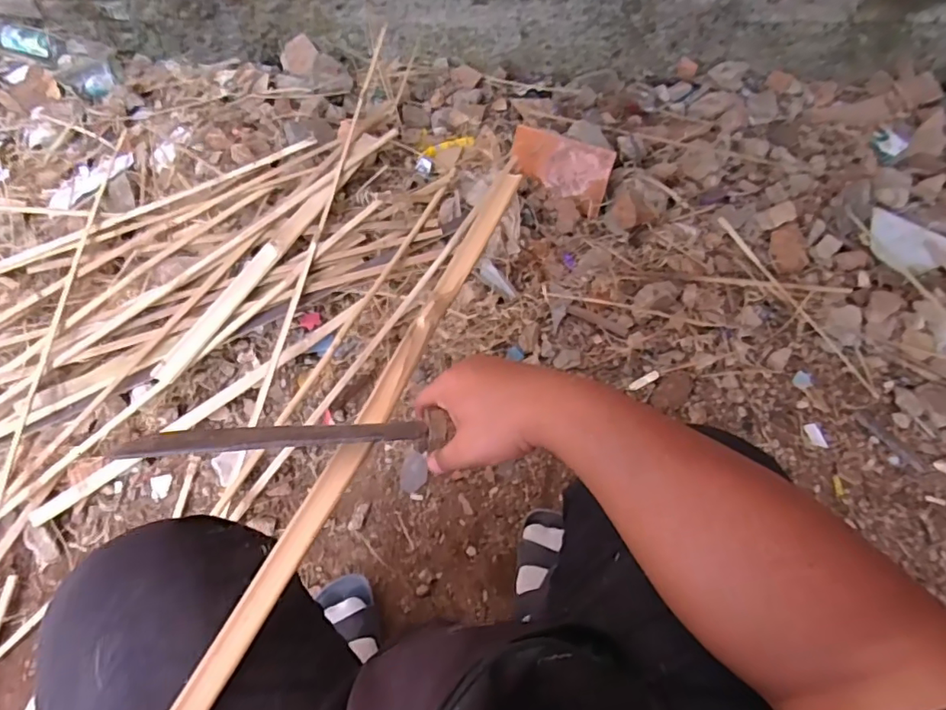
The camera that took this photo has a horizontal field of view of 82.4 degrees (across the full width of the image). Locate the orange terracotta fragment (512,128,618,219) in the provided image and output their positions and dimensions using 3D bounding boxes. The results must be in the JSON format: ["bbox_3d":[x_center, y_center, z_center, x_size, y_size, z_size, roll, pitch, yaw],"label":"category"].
[{"bbox_3d":[0.165,-0.360,1.042,0.198,0.111,0.032,21,35,10],"label":"orange terracotta fragment"}]

